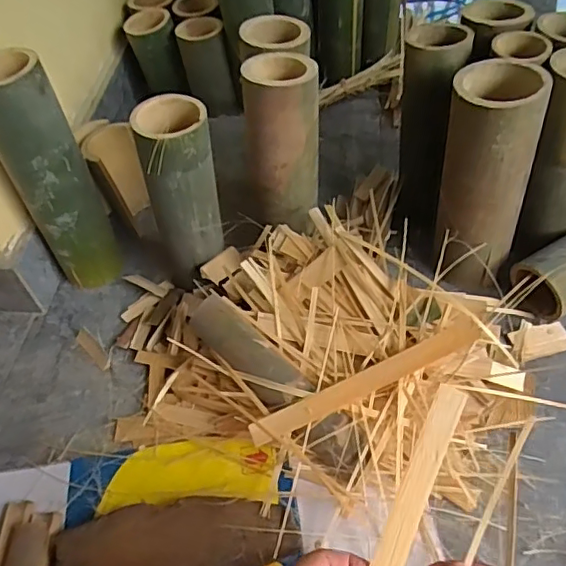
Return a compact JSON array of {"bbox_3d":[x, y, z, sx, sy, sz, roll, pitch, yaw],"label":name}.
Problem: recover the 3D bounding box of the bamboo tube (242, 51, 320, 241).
[{"bbox_3d":[0.001,-0.177,0.745,0.093,0.213,0.092,3,52,9],"label":"bamboo tube"}]

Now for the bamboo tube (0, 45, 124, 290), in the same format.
[{"bbox_3d":[-0.303,-0.131,0.758,0.093,0.324,0.081,-28,52,-17],"label":"bamboo tube"}]

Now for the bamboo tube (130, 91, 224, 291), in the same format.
[{"bbox_3d":[-0.123,-0.097,0.733,0.093,0.269,0.074,-20,52,-9],"label":"bamboo tube"}]

